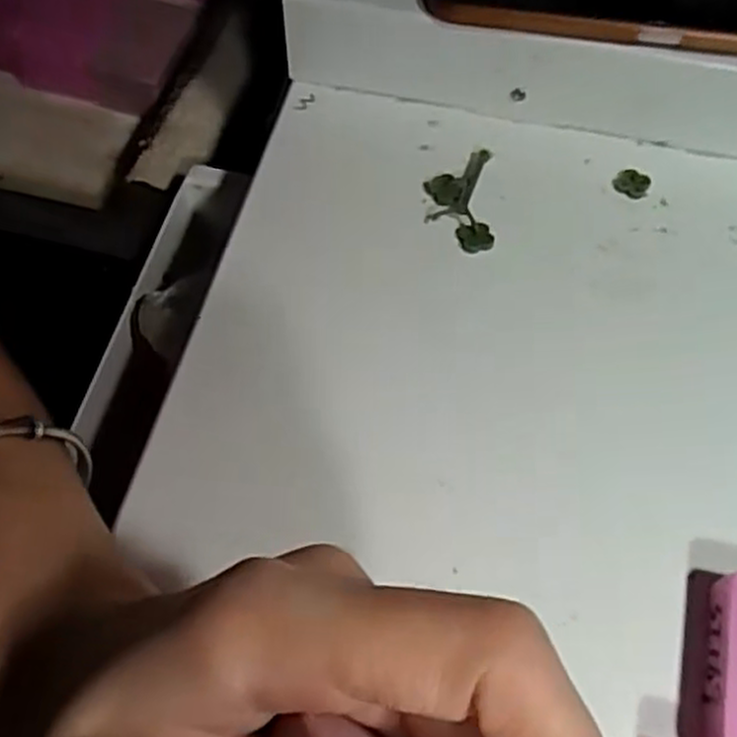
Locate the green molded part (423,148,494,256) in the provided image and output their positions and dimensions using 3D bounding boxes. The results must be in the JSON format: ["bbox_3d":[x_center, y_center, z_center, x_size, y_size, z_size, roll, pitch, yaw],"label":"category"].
[{"bbox_3d":[0.038,-0.071,0.317,0.027,0.007,0.049,2,63,1],"label":"green molded part"}]

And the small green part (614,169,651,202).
[{"bbox_3d":[0.112,-0.079,0.323,0.015,0.004,0.011,30,67,14],"label":"small green part"}]

